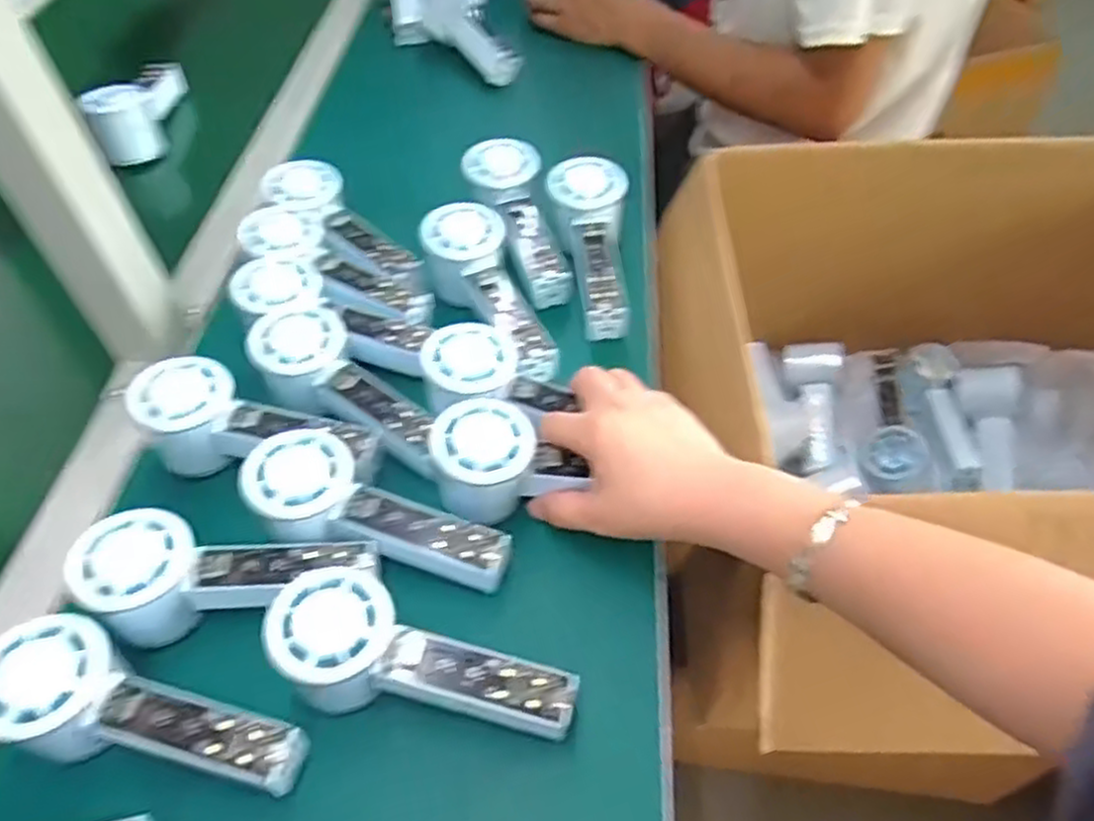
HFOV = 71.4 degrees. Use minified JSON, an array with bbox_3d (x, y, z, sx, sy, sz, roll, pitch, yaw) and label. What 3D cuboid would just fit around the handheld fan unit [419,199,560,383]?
[{"bbox_3d":[-0.039,-0.084,0.555,0.058,0.036,0.156,-24,69,-18],"label":"handheld fan unit"}]

